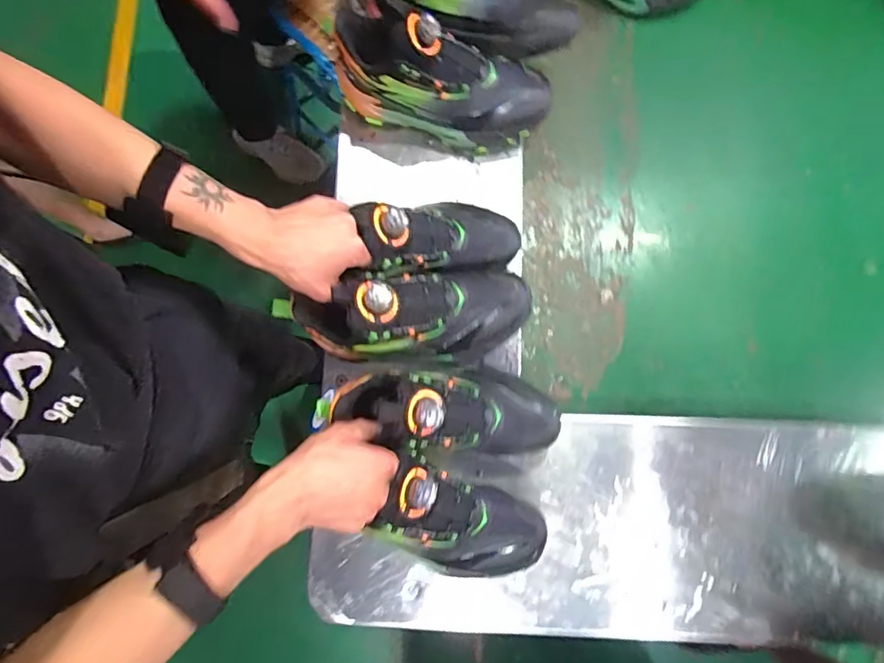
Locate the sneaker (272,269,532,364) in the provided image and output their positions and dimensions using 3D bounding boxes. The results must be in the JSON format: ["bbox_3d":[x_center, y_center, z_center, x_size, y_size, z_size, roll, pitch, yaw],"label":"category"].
[{"bbox_3d":[-0.036,-0.014,0.546,0.254,0.122,0.092,-3,79,-11],"label":"sneaker"}]

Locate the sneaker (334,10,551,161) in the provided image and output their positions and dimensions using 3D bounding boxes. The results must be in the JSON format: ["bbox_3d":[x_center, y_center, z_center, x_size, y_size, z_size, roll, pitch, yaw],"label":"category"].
[{"bbox_3d":[0.002,-0.291,0.601,0.249,0.129,0.094,7,80,2],"label":"sneaker"}]

